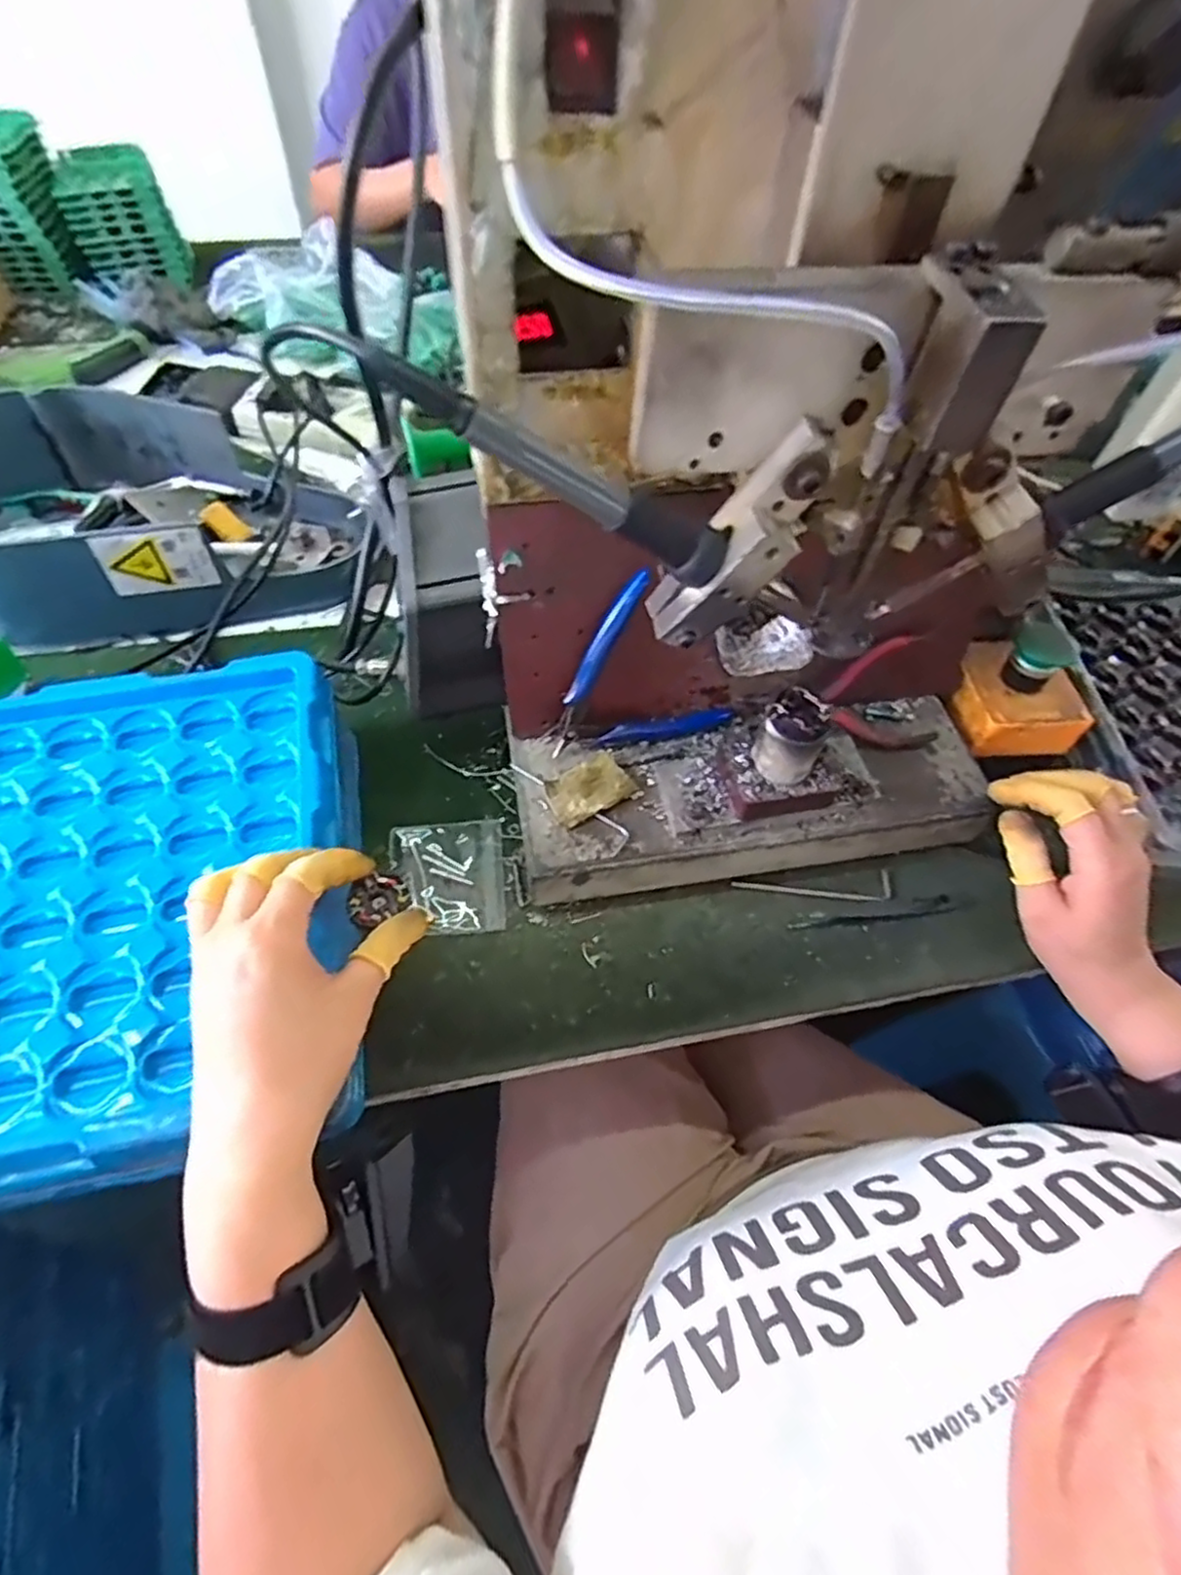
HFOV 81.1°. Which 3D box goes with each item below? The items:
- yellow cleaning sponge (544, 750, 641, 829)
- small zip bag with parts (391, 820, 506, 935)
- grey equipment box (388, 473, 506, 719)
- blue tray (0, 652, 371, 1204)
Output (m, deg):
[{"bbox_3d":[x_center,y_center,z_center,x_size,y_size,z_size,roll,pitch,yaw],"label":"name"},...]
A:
[{"bbox_3d":[-0.001,0.002,0.421,0.050,0.012,0.033,-30,63,-21],"label":"yellow cleaning sponge"},{"bbox_3d":[-0.092,0.057,0.444,0.070,0.005,0.079,-3,57,-5],"label":"small zip bag with parts"},{"bbox_3d":[-0.089,-0.121,0.436,0.060,0.108,0.120,-4,57,-6],"label":"grey equipment box"},{"bbox_3d":[-0.323,0.070,0.367,0.381,0.058,0.277,-8,58,-8],"label":"blue tray"}]

